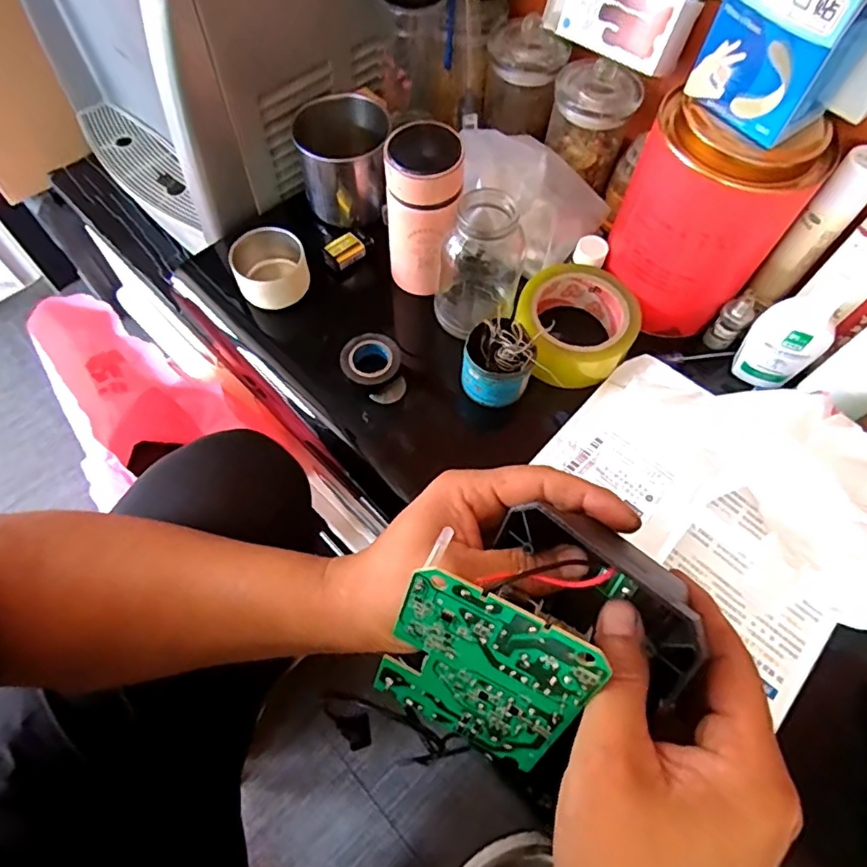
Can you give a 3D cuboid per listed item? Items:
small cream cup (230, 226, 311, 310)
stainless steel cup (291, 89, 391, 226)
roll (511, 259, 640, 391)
[{"bbox_3d":[-0.152,-0.151,0.533,0.064,0.052,0.062,1,63,-2],"label":"small cream cup"},{"bbox_3d":[-0.087,-0.269,0.559,0.091,0.093,0.076,-2,63,-4],"label":"stainless steel cup"},{"bbox_3d":[0.122,-0.093,0.500,0.105,0.047,0.124,25,65,10],"label":"roll"}]

